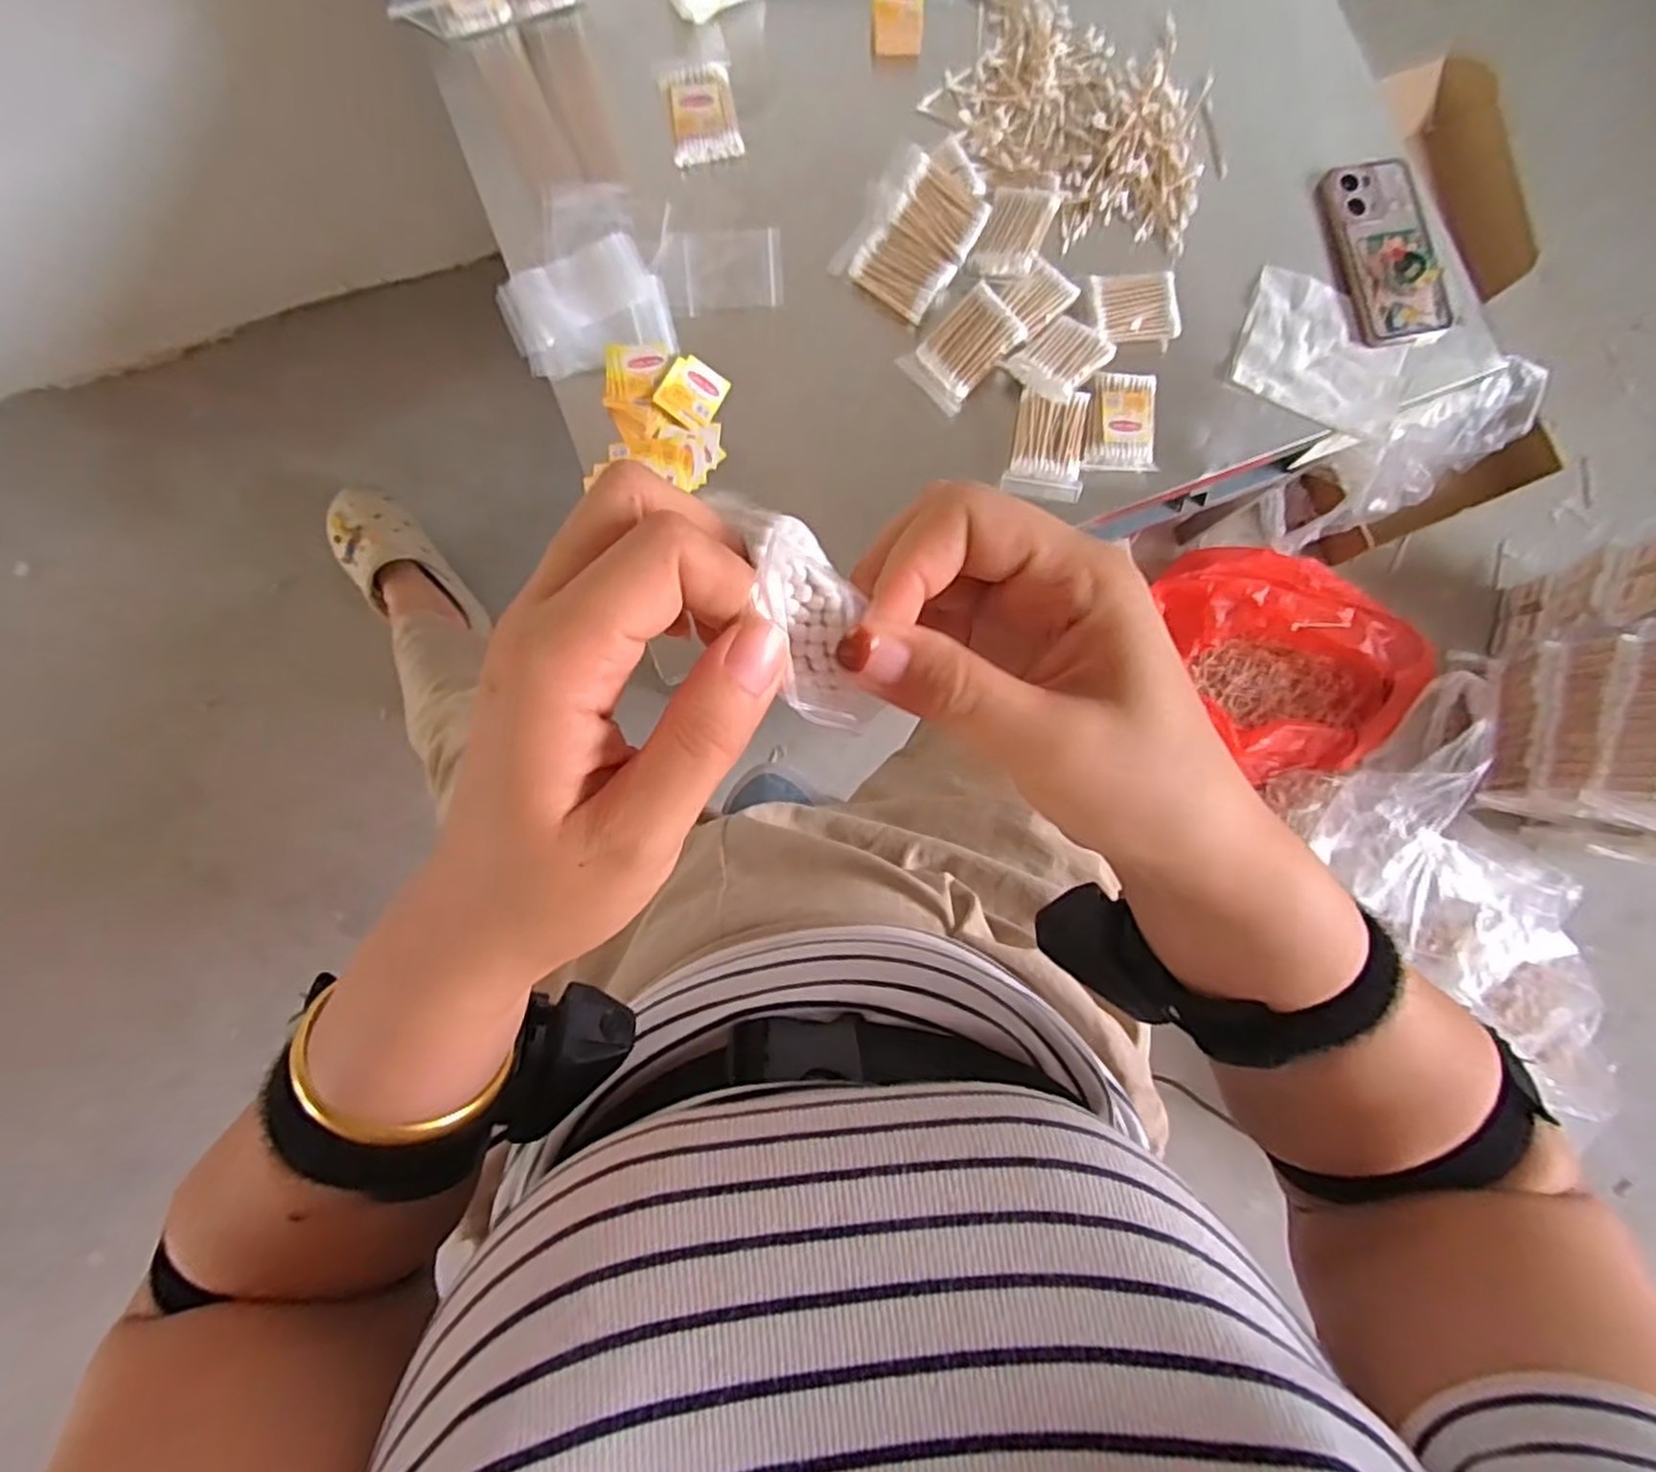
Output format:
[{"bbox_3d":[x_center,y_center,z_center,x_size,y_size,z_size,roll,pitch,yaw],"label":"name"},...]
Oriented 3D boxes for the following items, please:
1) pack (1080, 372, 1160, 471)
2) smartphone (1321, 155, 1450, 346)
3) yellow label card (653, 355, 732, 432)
[{"bbox_3d":[0.245,-0.263,0.617,0.062,0.017,0.080,2,84,-3],"label":"pack"},{"bbox_3d":[0.489,-0.425,0.644,0.082,0.019,0.158,-15,85,-4],"label":"smartphone"},{"bbox_3d":[-0.111,-0.282,0.605,0.046,0.004,0.052,32,86,-17],"label":"yellow label card"}]

